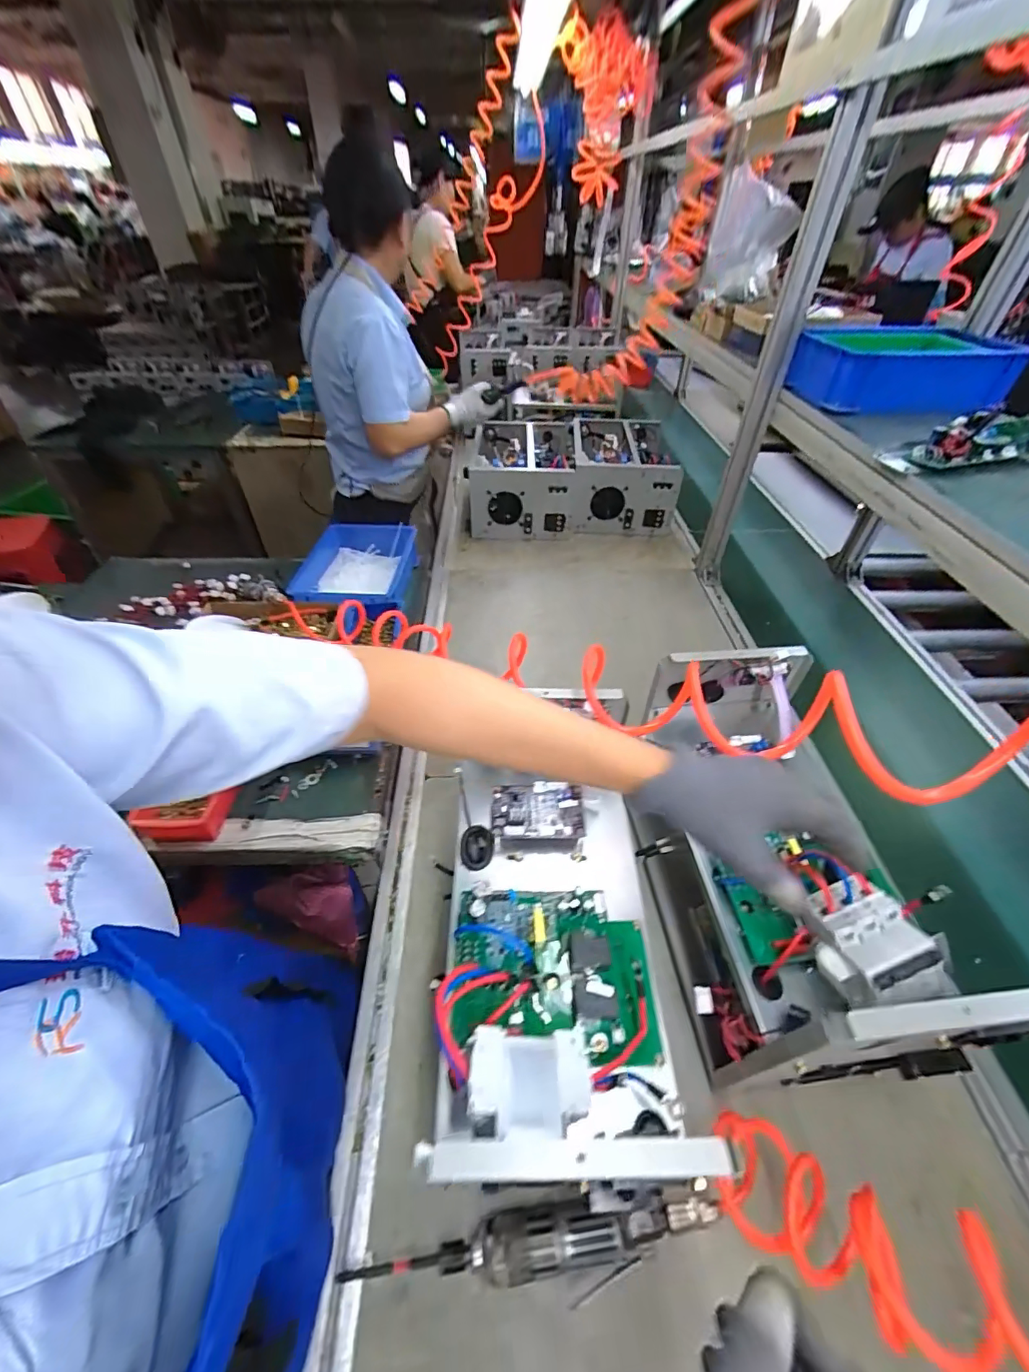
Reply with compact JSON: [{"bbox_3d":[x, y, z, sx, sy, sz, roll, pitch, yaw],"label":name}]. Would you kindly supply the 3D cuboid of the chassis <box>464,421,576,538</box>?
[{"bbox_3d":[0.025,-0.590,1.379,0.271,0.177,0.396,2,45,1],"label":"chassis"}]

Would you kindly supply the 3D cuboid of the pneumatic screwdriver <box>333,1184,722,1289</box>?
[{"bbox_3d":[0.023,0.473,0.420,0.310,0.041,0.044,-5,46,-6],"label":"pneumatic screwdriver"}]

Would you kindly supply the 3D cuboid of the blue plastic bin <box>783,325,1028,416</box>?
[{"bbox_3d":[0.643,-0.536,0.829,0.283,0.087,0.185,-2,45,-3],"label":"blue plastic bin"}]

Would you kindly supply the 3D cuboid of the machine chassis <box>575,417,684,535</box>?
[{"bbox_3d":[0.296,-0.594,1.382,0.265,0.187,0.377,3,45,2],"label":"machine chassis"}]

